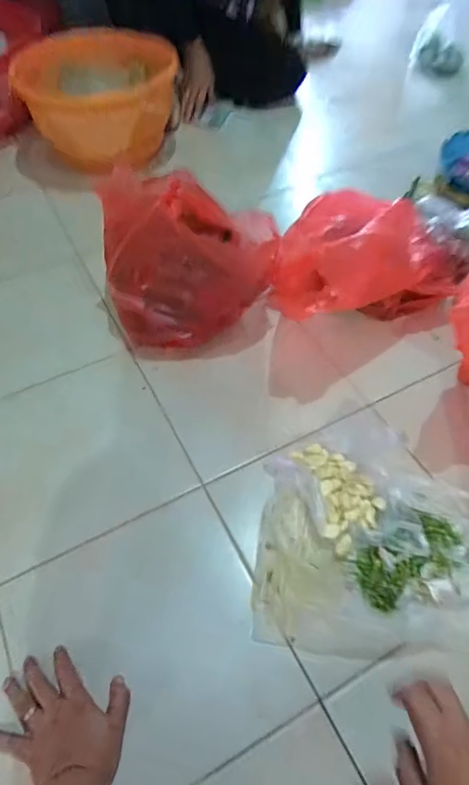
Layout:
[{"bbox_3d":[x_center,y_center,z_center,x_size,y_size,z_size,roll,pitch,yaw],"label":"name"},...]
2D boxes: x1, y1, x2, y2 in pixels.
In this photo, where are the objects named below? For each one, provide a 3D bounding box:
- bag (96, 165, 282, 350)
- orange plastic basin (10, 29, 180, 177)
[{"bbox_3d":[-0.079,-0.238,0.817,0.271,0.237,0.228,-17,57,-9],"label":"bag"},{"bbox_3d":[-0.327,-0.730,1.208,0.388,0.155,0.417,-1,55,2],"label":"orange plastic basin"}]

